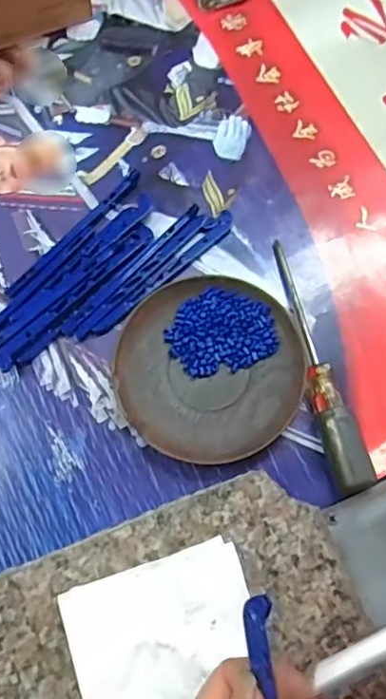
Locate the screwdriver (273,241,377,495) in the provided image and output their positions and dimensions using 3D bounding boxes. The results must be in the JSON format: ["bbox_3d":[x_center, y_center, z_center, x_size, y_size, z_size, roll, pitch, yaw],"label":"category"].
[{"bbox_3d":[0.074,0.005,0.348,0.022,0.022,0.165,-13,73,-4],"label":"screwdriver"}]

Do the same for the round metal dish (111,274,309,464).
[{"bbox_3d":[0.011,0.011,0.350,0.113,0.016,0.112,0,72,0],"label":"round metal dish"}]

